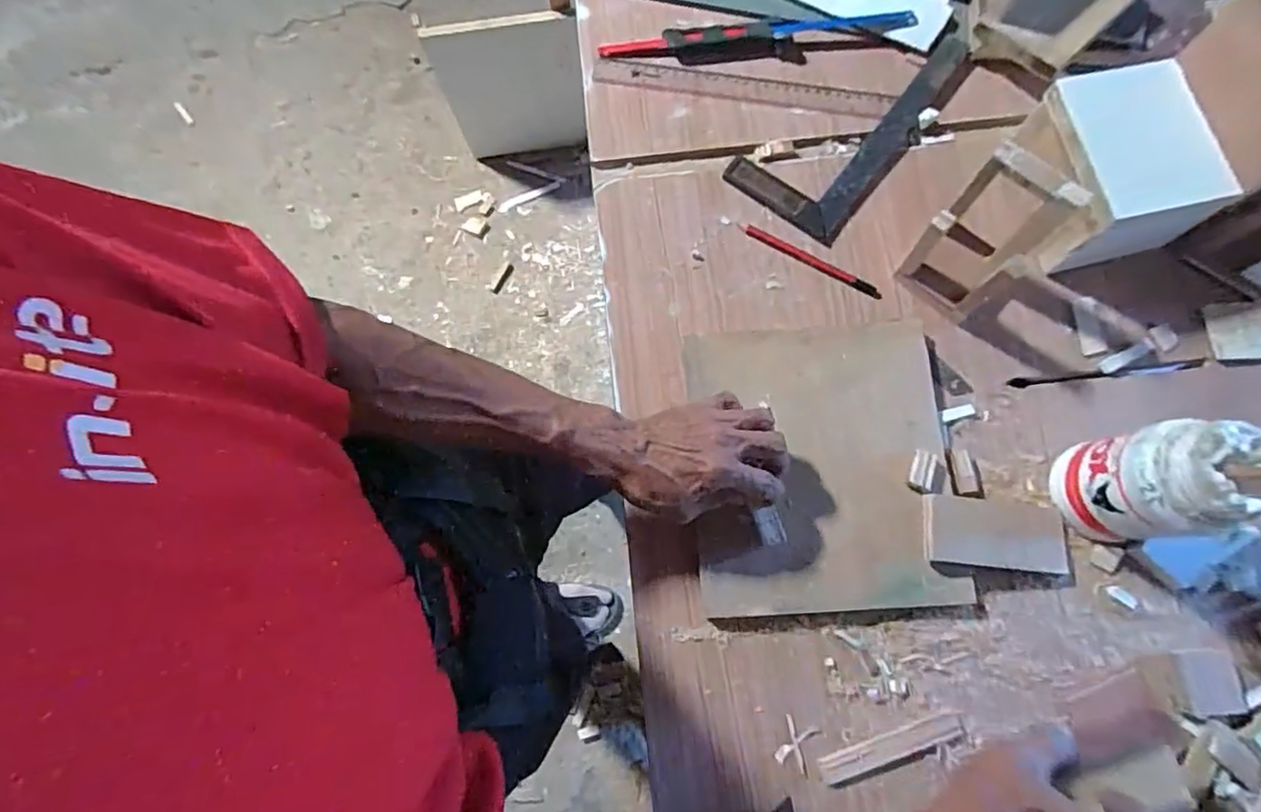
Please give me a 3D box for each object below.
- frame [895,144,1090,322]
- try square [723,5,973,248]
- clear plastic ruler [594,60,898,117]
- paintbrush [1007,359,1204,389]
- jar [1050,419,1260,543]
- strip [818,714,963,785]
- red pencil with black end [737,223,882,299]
[{"bbox_3d":[0.279,-0.129,0.504,0.082,0.119,0.068,44,81,11],"label":"frame"},{"bbox_3d":[0.221,-0.282,0.604,0.119,0.015,0.272,39,80,10],"label":"try square"},{"bbox_3d":[0.107,-0.313,0.623,0.290,0.008,0.026,10,75,6],"label":"clear plastic ruler"},{"bbox_3d":[0.412,-0.027,0.548,0.165,0.006,0.010,-6,76,0],"label":"paintbrush"},{"bbox_3d":[0.374,0.055,0.454,0.071,0.131,0.078,-5,76,0],"label":"jar"},{"bbox_3d":[0.196,0.257,0.475,0.109,0.005,0.019,-18,76,-3],"label":"strip"},{"bbox_3d":[0.163,-0.133,0.577,0.139,0.006,0.013,29,78,8],"label":"red pencil with black end"}]

